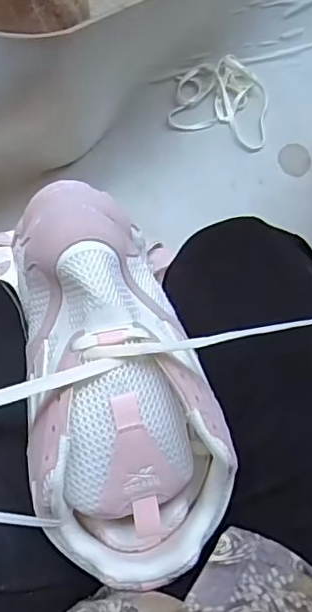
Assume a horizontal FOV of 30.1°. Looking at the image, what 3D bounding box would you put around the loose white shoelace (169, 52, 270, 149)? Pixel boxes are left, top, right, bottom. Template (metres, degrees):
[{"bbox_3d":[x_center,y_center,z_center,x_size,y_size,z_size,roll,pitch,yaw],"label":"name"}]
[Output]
[{"bbox_3d":[0.101,-0.305,0.849,0.142,0.020,0.118,16,78,2],"label":"loose white shoelace"}]

